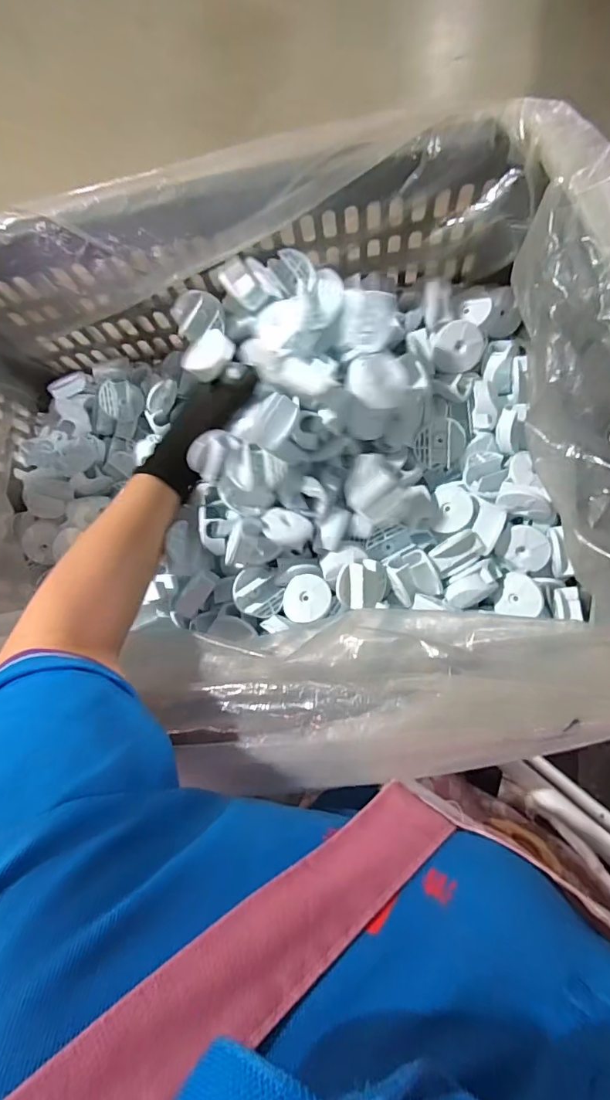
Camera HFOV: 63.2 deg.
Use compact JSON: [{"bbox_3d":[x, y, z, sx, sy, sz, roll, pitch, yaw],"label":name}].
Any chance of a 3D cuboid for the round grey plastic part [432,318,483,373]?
[{"bbox_3d":[0.148,-0.197,0.482,0.045,0.017,0.045,0,99,-1],"label":"round grey plastic part"}]

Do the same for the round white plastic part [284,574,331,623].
[{"bbox_3d":[0.001,0.045,0.459,0.046,0.006,0.046,-8,69,20],"label":"round white plastic part"}]

